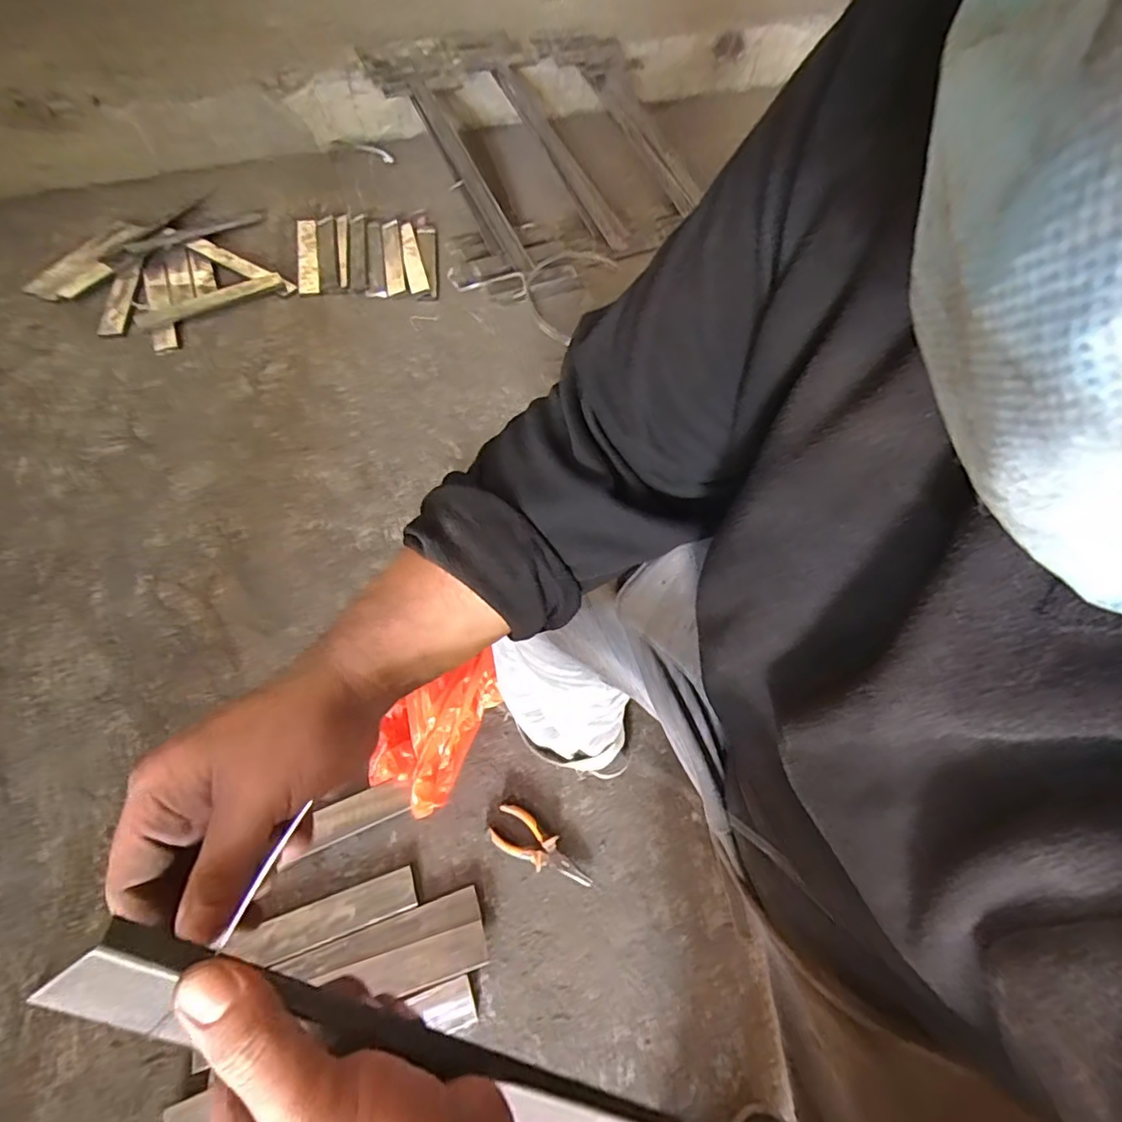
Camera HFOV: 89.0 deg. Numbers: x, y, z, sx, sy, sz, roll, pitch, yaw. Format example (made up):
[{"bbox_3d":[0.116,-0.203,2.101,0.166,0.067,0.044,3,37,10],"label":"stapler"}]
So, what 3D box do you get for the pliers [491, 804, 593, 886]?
[{"bbox_3d":[-0.025,0.395,0.786,0.149,0.019,0.055,24,59,13],"label":"pliers"}]

